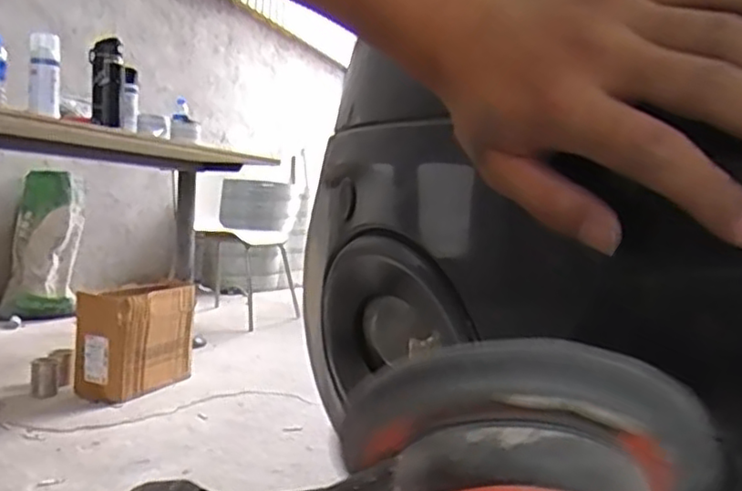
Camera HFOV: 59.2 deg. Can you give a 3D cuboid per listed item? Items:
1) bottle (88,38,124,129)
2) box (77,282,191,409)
[{"bbox_3d":[-0.682,-0.415,1.687,0.081,0.208,0.103,2,4,-16],"label":"bottle"},{"bbox_3d":[-0.651,0.256,1.824,0.184,0.287,0.310,5,4,13],"label":"box"}]

